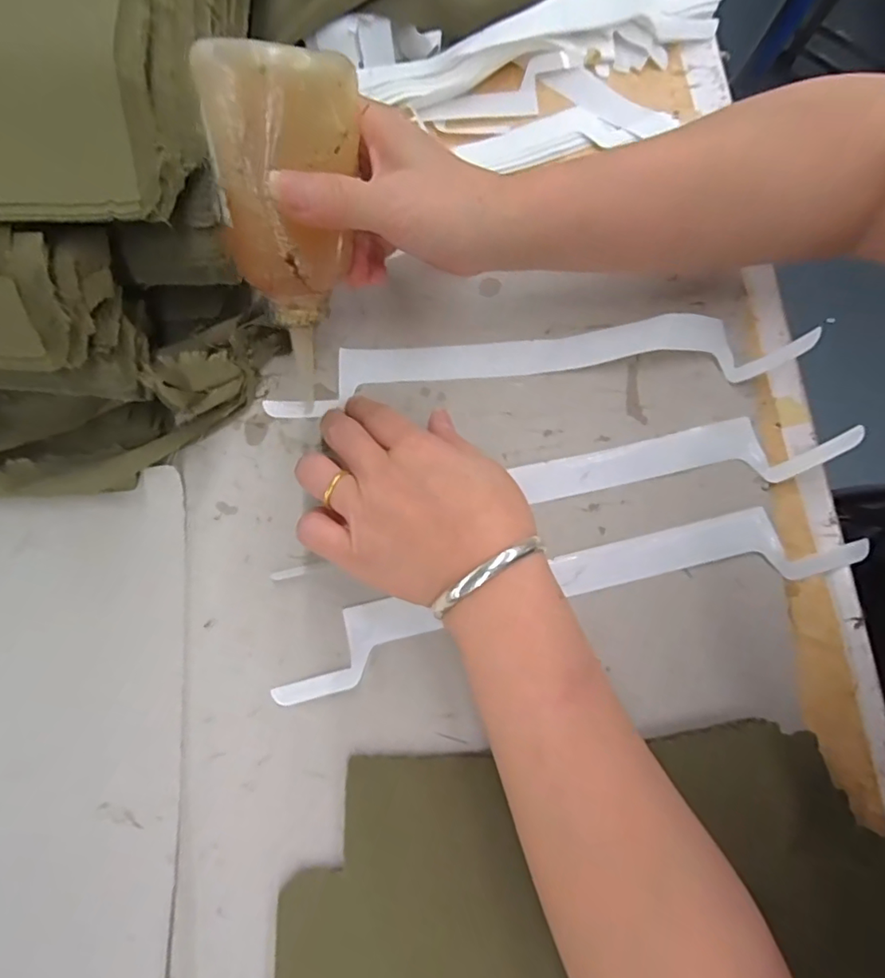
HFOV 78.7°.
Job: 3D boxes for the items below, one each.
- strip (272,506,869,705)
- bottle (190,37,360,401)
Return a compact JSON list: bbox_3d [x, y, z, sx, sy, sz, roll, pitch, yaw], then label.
[{"bbox_3d":[0.062,0.057,0.287,0.309,0.008,0.047,-16,78,-1],"label":"strip"},{"bbox_3d":[-0.072,-0.113,0.263,0.057,0.162,0.050,11,46,3],"label":"bottle"}]

